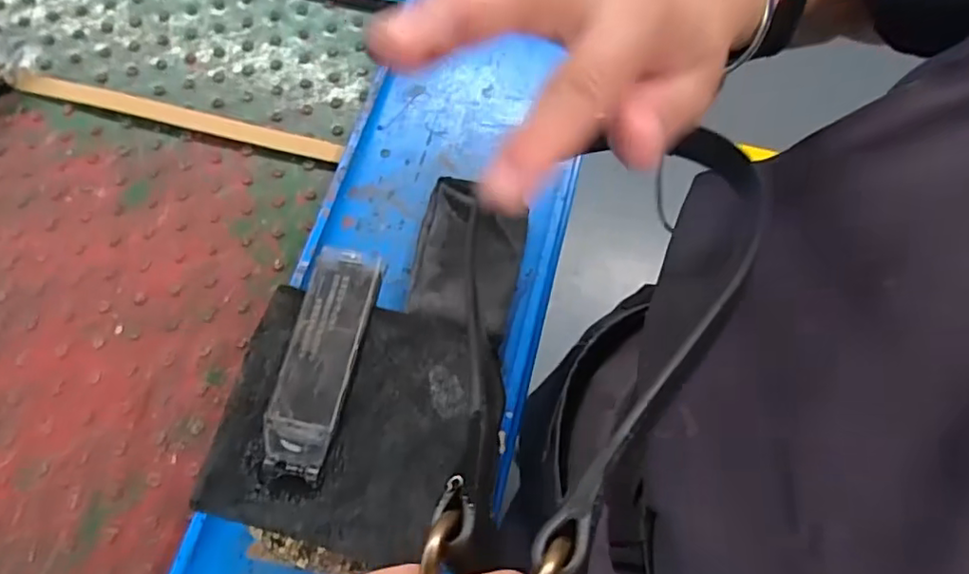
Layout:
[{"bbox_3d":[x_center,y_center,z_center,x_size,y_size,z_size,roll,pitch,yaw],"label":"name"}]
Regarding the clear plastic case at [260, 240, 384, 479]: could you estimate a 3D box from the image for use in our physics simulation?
[{"bbox_3d":[-0.106,0.044,0.401,0.045,0.014,0.146,12,68,4],"label":"clear plastic case"}]

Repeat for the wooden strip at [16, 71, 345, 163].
[{"bbox_3d":[-0.292,-0.162,0.583,0.323,0.011,0.020,14,67,6],"label":"wooden strip"}]

